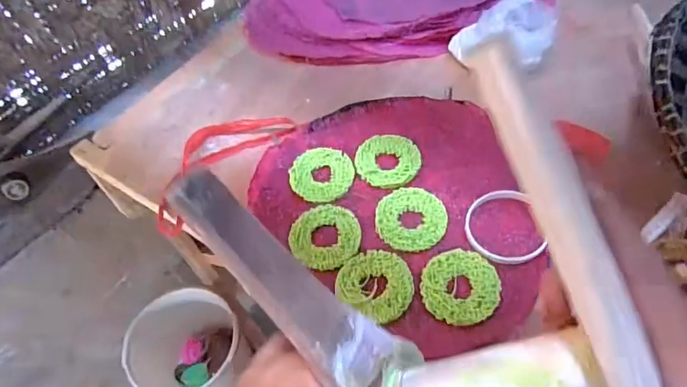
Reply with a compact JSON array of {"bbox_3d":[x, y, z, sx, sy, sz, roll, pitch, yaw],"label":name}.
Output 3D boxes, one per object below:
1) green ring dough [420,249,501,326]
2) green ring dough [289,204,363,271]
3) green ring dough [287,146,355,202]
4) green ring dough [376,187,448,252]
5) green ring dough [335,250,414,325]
[{"bbox_3d":[0.119,0.094,0.460,0.074,0.009,0.078,-2,54,3],"label":"green ring dough"},{"bbox_3d":[-0.020,0.048,0.510,0.079,0.008,0.077,-2,54,3],"label":"green ring dough"},{"bbox_3d":[-0.027,-0.025,0.559,0.076,0.006,0.078,-2,54,3],"label":"green ring dough"},{"bbox_3d":[0.077,0.028,0.513,0.077,0.008,0.079,-2,54,3],"label":"green ring dough"},{"bbox_3d":[0.034,0.092,0.472,0.078,0.005,0.074,25,60,21],"label":"green ring dough"}]

